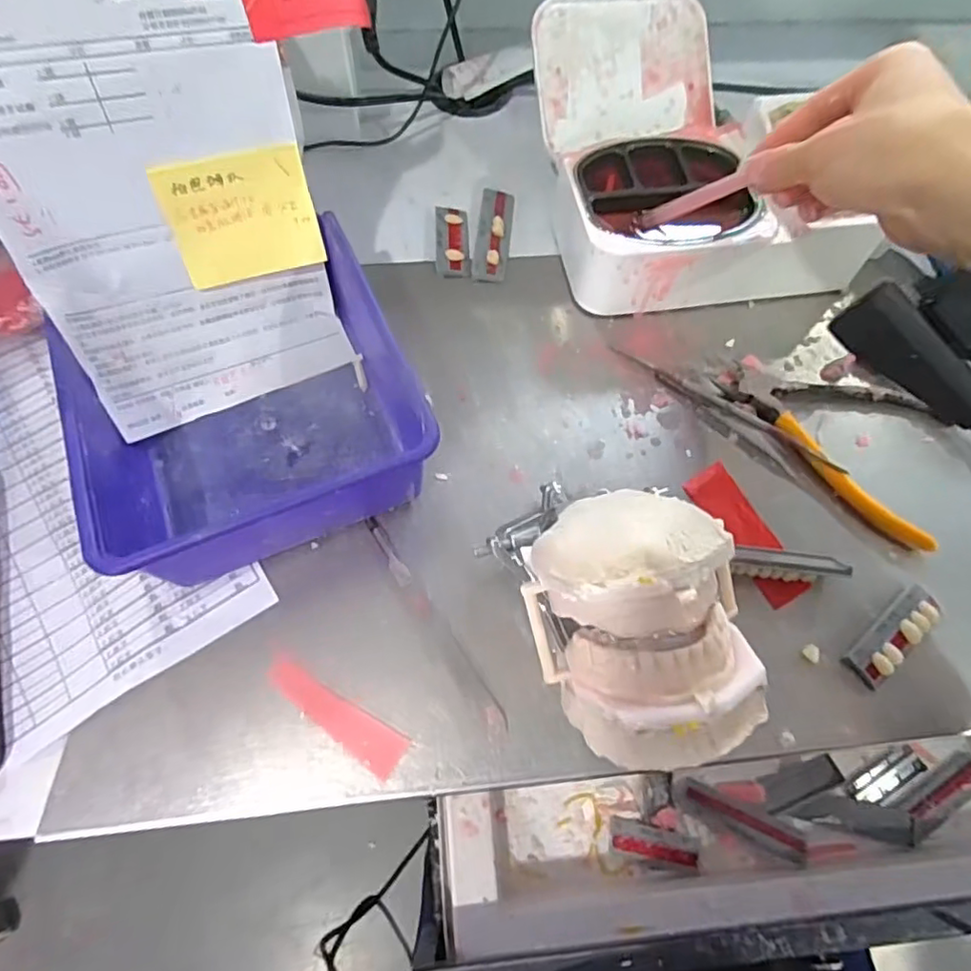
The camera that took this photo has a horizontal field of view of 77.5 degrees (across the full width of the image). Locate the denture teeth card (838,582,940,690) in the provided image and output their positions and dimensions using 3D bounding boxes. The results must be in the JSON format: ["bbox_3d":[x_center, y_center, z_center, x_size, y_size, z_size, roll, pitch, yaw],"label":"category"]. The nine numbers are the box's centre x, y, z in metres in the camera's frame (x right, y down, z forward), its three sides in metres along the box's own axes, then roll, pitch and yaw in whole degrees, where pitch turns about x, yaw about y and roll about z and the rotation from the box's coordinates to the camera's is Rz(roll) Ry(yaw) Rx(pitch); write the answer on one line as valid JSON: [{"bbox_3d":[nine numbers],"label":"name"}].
[{"bbox_3d":[0.211,0.076,0.311,0.060,0.011,0.020,-37,71,-18],"label":"denture teeth card"}]

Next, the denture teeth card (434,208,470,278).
[{"bbox_3d":[-0.023,-0.169,0.417,0.022,0.007,0.063,-2,64,-3],"label":"denture teeth card"}]

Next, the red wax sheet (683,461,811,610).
[{"bbox_3d":[0.144,0.025,0.333,0.029,0.004,0.082,-27,68,-14],"label":"red wax sheet"}]

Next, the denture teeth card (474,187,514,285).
[{"bbox_3d":[0.007,-0.176,0.419,0.023,0.012,0.085,5,64,0],"label":"denture teeth card"}]

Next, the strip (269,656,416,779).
[{"bbox_3d":[-0.072,0.109,0.287,0.074,0.004,0.019,32,70,8],"label":"strip"}]

